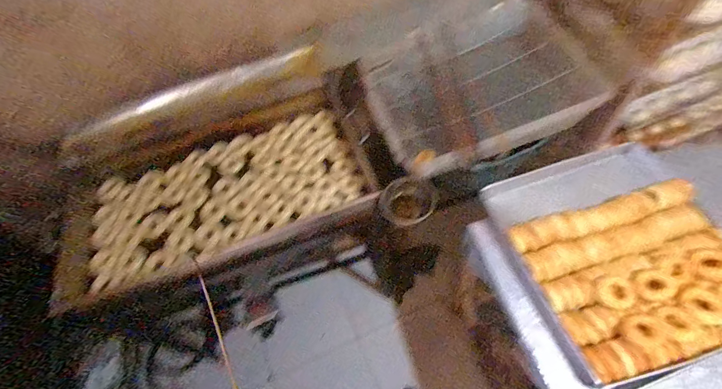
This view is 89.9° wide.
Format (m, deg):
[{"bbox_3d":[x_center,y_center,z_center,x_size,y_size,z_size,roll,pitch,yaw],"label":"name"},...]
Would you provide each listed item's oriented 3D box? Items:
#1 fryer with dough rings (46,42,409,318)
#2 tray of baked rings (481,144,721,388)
[{"bbox_3d":[-0.426,-0.092,1.091,0.901,0.186,0.609,-19,58,-10],"label":"fryer with dough rings"},{"bbox_3d":[0.630,0.119,0.881,0.486,0.108,0.522,-13,57,-7],"label":"tray of baked rings"}]

